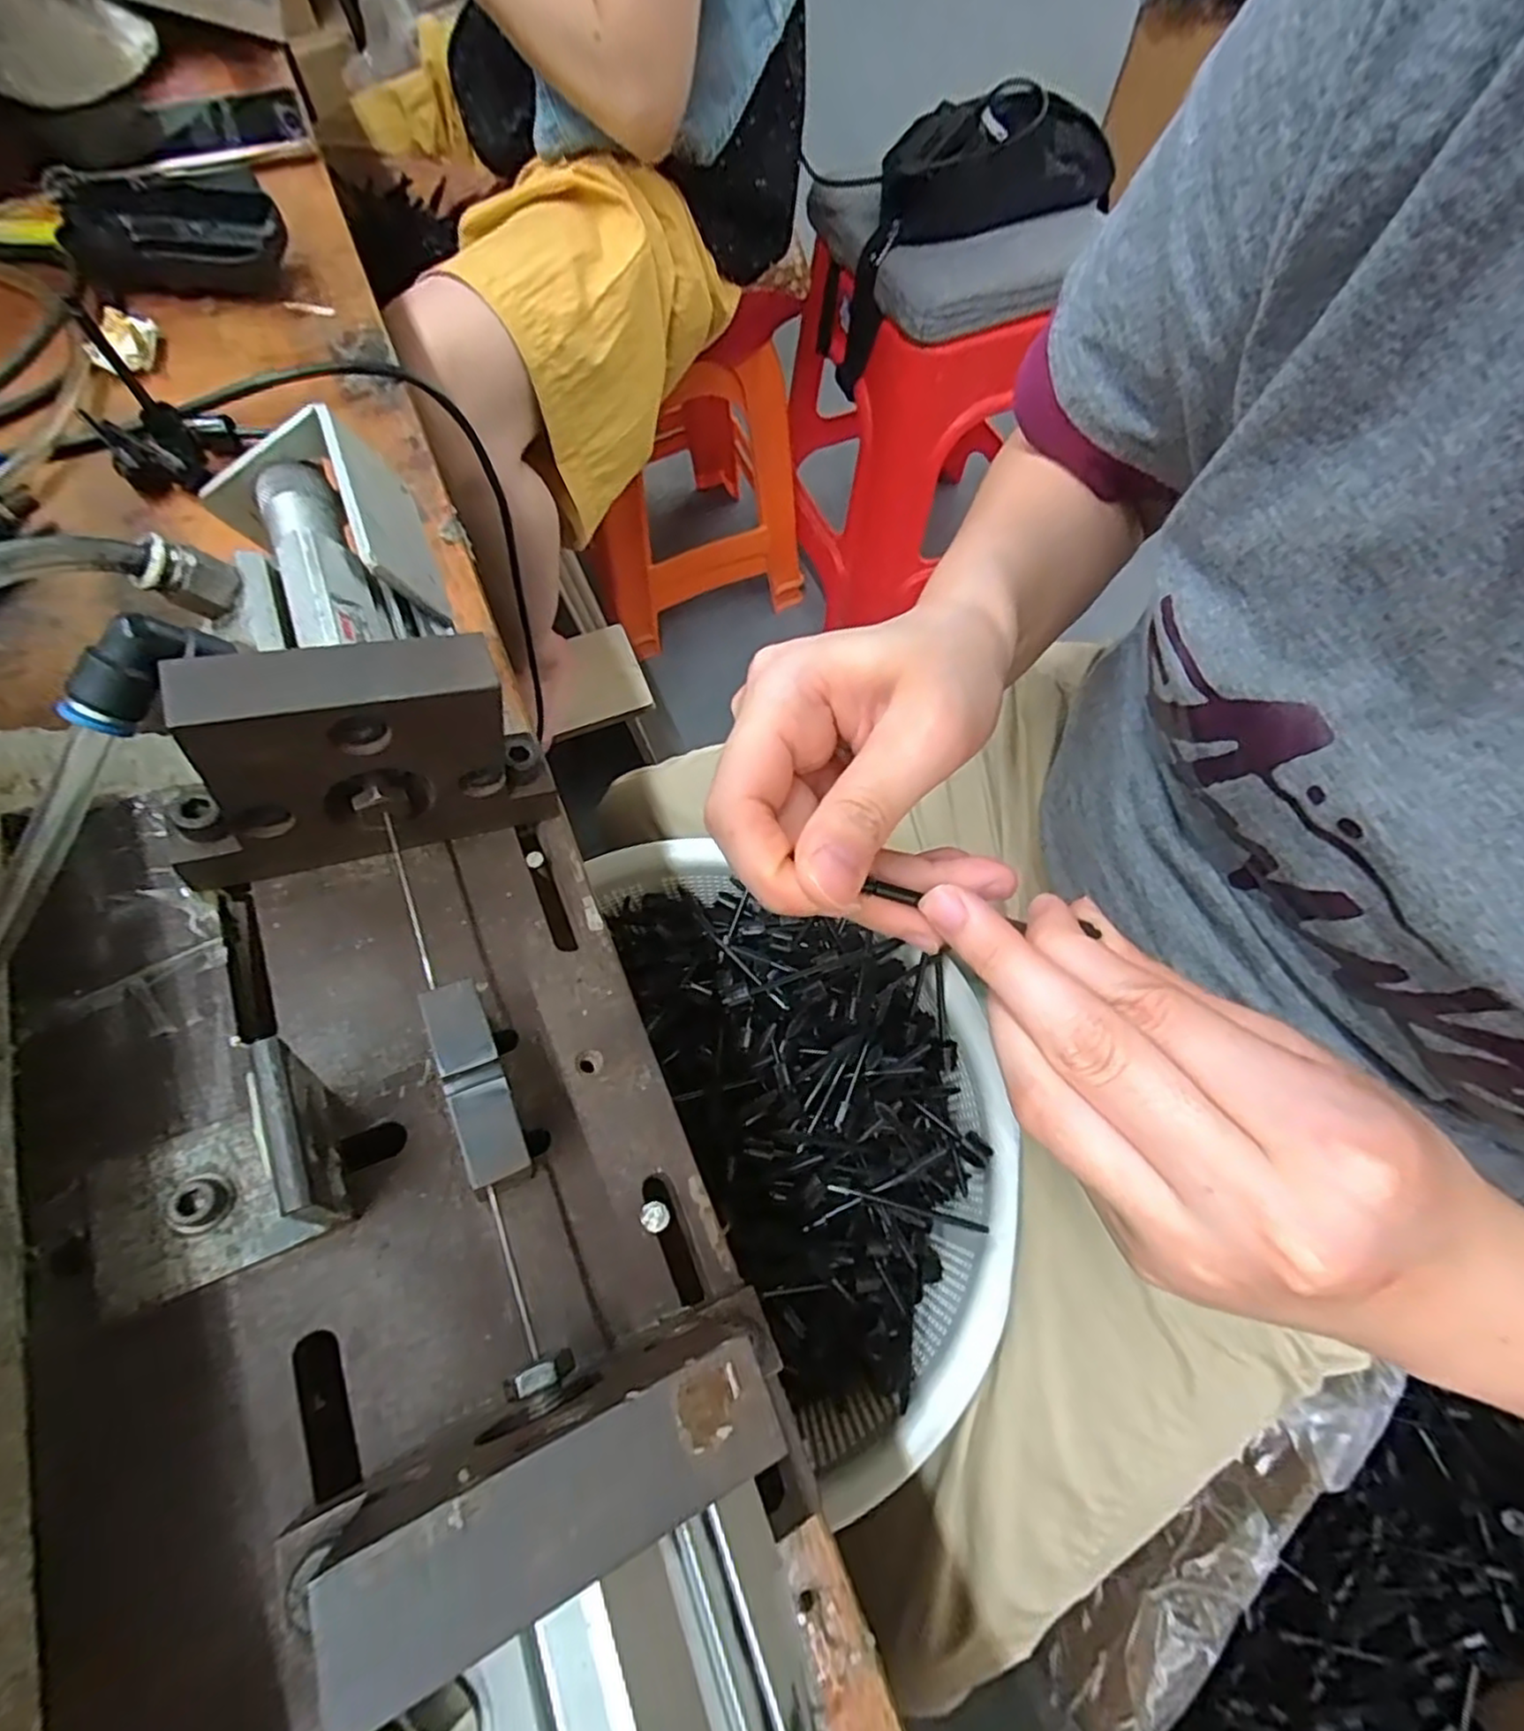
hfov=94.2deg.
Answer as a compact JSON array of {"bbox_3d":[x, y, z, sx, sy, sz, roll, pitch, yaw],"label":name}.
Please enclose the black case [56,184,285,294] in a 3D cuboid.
[{"bbox_3d":[-0.314,-0.342,0.387,0.116,0.030,0.061,-4,67,-2],"label":"black case"}]

